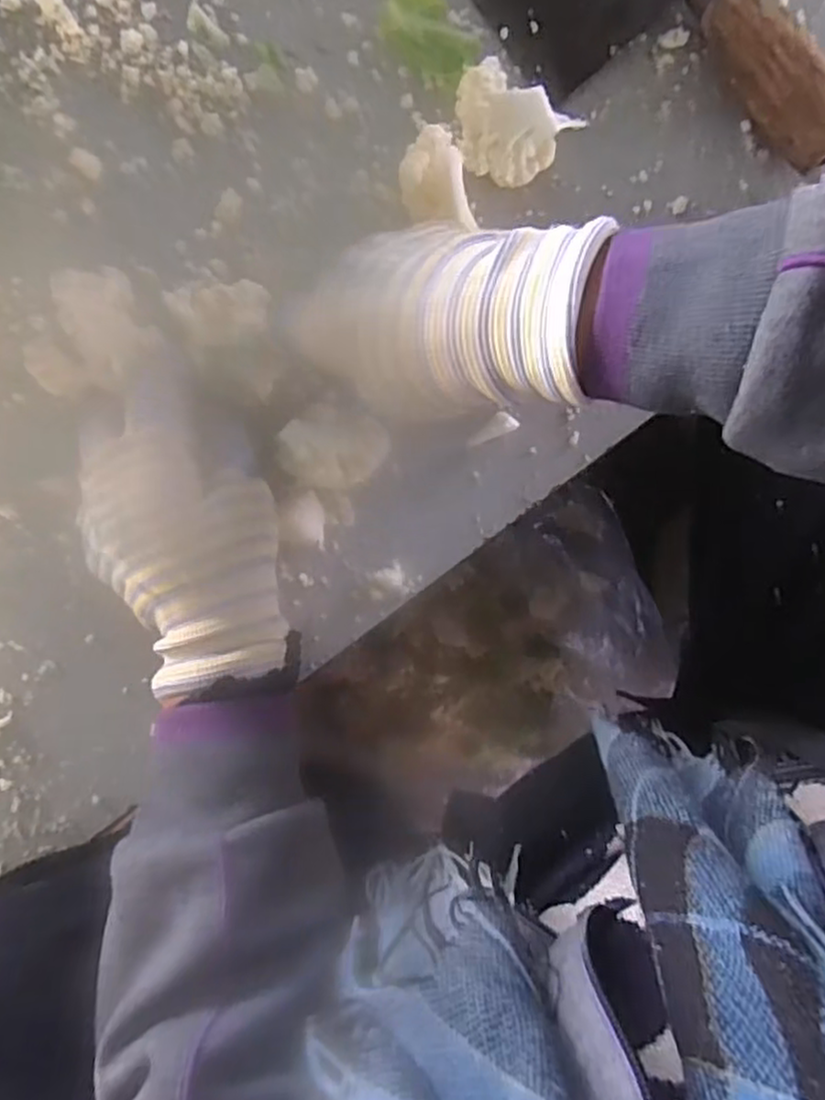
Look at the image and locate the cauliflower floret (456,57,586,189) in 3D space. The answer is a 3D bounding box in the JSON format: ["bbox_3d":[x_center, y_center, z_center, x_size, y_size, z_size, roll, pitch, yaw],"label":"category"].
[{"bbox_3d":[0.041,-0.179,0.307,0.049,0.028,0.036,26,94,-1],"label":"cauliflower floret"}]

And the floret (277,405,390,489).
[{"bbox_3d":[-0.034,-0.045,0.318,0.042,0.031,0.035,14,94,0],"label":"floret"}]

